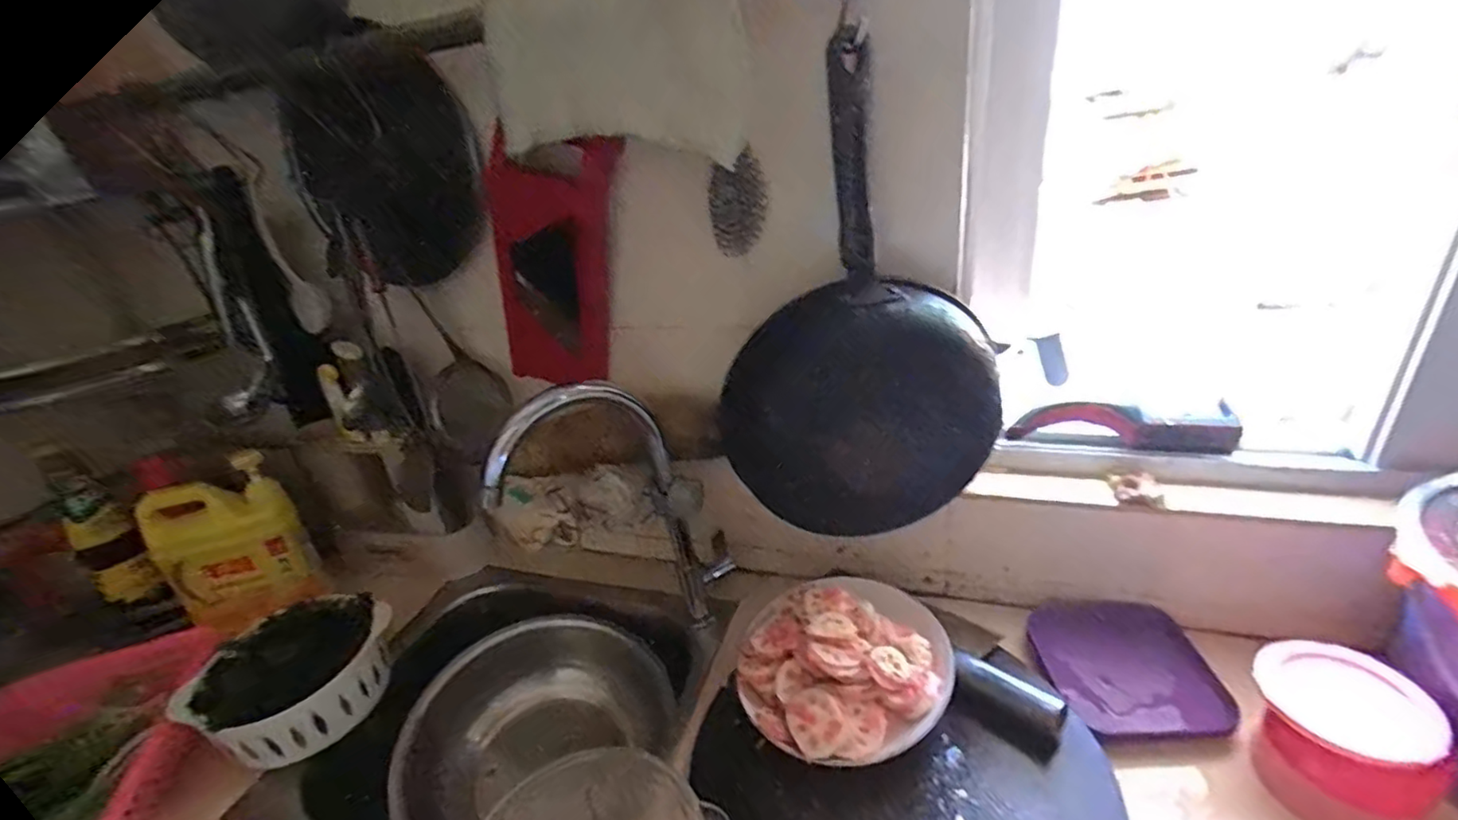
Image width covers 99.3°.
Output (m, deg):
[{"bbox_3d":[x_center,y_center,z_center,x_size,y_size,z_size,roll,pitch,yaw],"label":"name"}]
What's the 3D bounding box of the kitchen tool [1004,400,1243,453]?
[{"bbox_3d":[0.415,0.013,0.664,0.204,0.041,0.044,4,30,22],"label":"kitchen tool"}]

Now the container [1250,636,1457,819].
[{"bbox_3d":[0.484,0.268,0.504,0.103,0.112,0.101,-6,28,3],"label":"container"}]

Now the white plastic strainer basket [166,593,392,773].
[{"bbox_3d":[-0.466,0.287,0.671,0.153,0.079,0.169,-6,28,3],"label":"white plastic strainer basket"}]

